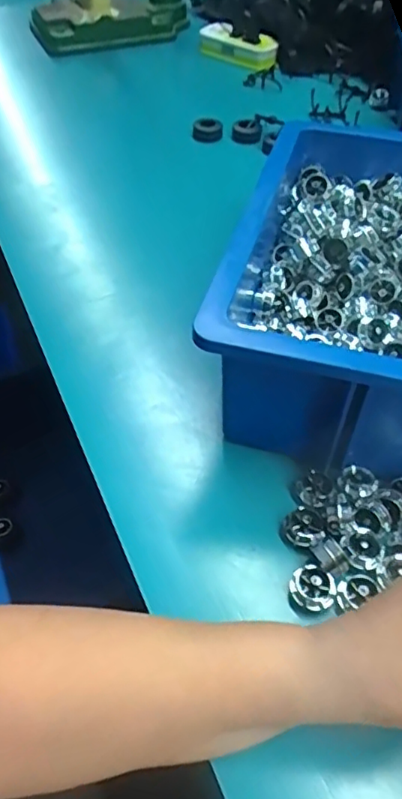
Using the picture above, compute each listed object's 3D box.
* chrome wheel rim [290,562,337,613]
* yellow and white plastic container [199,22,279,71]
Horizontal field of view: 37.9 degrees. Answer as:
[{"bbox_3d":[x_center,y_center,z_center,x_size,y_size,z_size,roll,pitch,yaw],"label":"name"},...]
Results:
[{"bbox_3d":[0.065,0.107,0.331,0.024,0.009,0.026,-1,49,1],"label":"chrome wheel rim"},{"bbox_3d":[0.062,-0.563,0.925,0.135,0.026,0.054,35,57,28],"label":"yellow and white plastic container"}]

